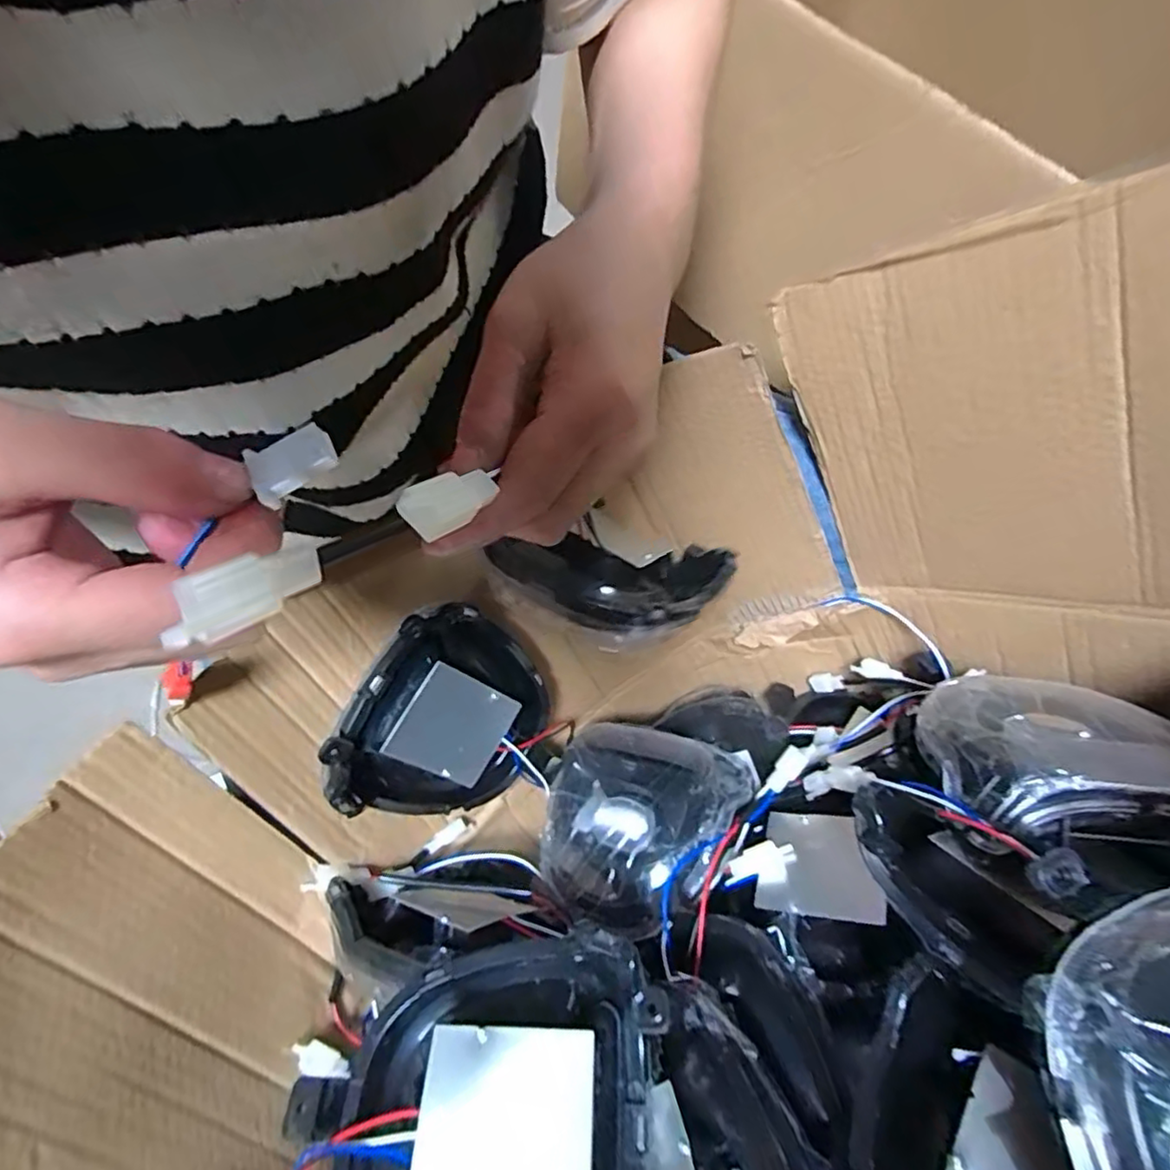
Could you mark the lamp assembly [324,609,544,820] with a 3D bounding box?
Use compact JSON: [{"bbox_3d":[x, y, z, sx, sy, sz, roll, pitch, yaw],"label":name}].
[{"bbox_3d":[-0.085,0.087,0.407,0.048,0.134,0.132,23,78,54],"label":"lamp assembly"}]

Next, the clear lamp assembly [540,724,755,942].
[{"bbox_3d":[0.039,0.166,0.430,0.125,0.075,0.125,-18,47,21],"label":"clear lamp assembly"}]

